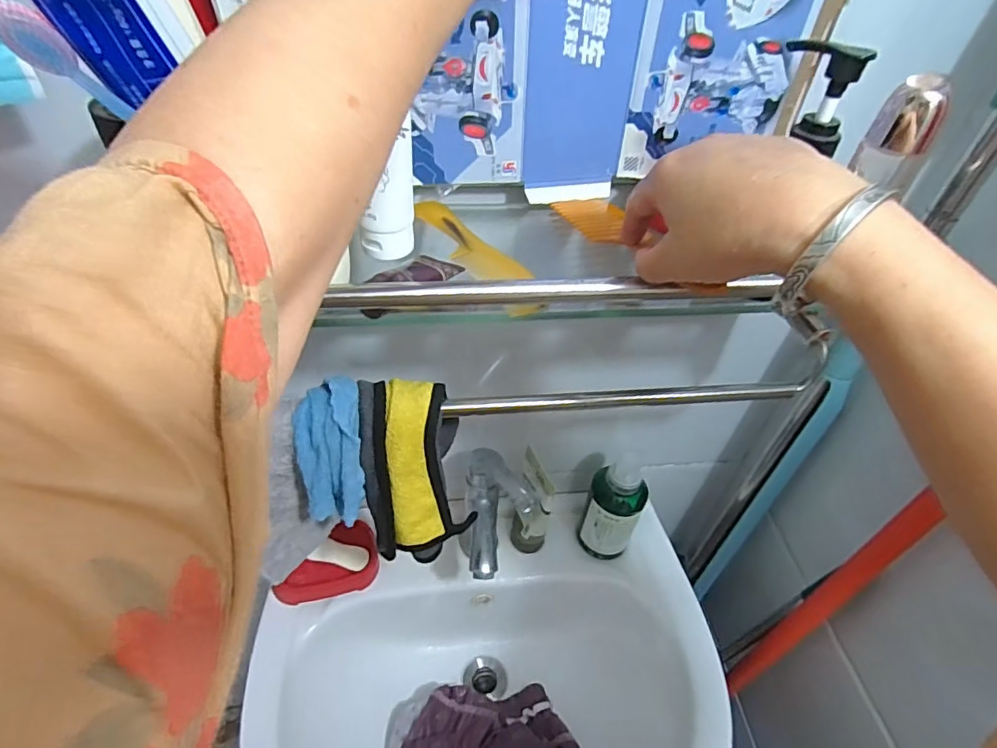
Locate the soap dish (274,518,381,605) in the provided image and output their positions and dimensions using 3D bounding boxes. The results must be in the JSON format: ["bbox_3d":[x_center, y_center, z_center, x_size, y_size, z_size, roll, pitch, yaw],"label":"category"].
[{"bbox_3d":[-0.222,0.247,0.690,0.129,0.047,0.076,-12,47,-17],"label":"soap dish"}]

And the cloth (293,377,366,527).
[{"bbox_3d":[-0.131,0.064,0.420,0.049,0.119,0.030,5,22,0],"label":"cloth"}]

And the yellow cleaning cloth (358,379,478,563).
[{"bbox_3d":[-0.072,0.088,0.448,0.083,0.173,0.032,-10,30,-5],"label":"yellow cleaning cloth"}]

